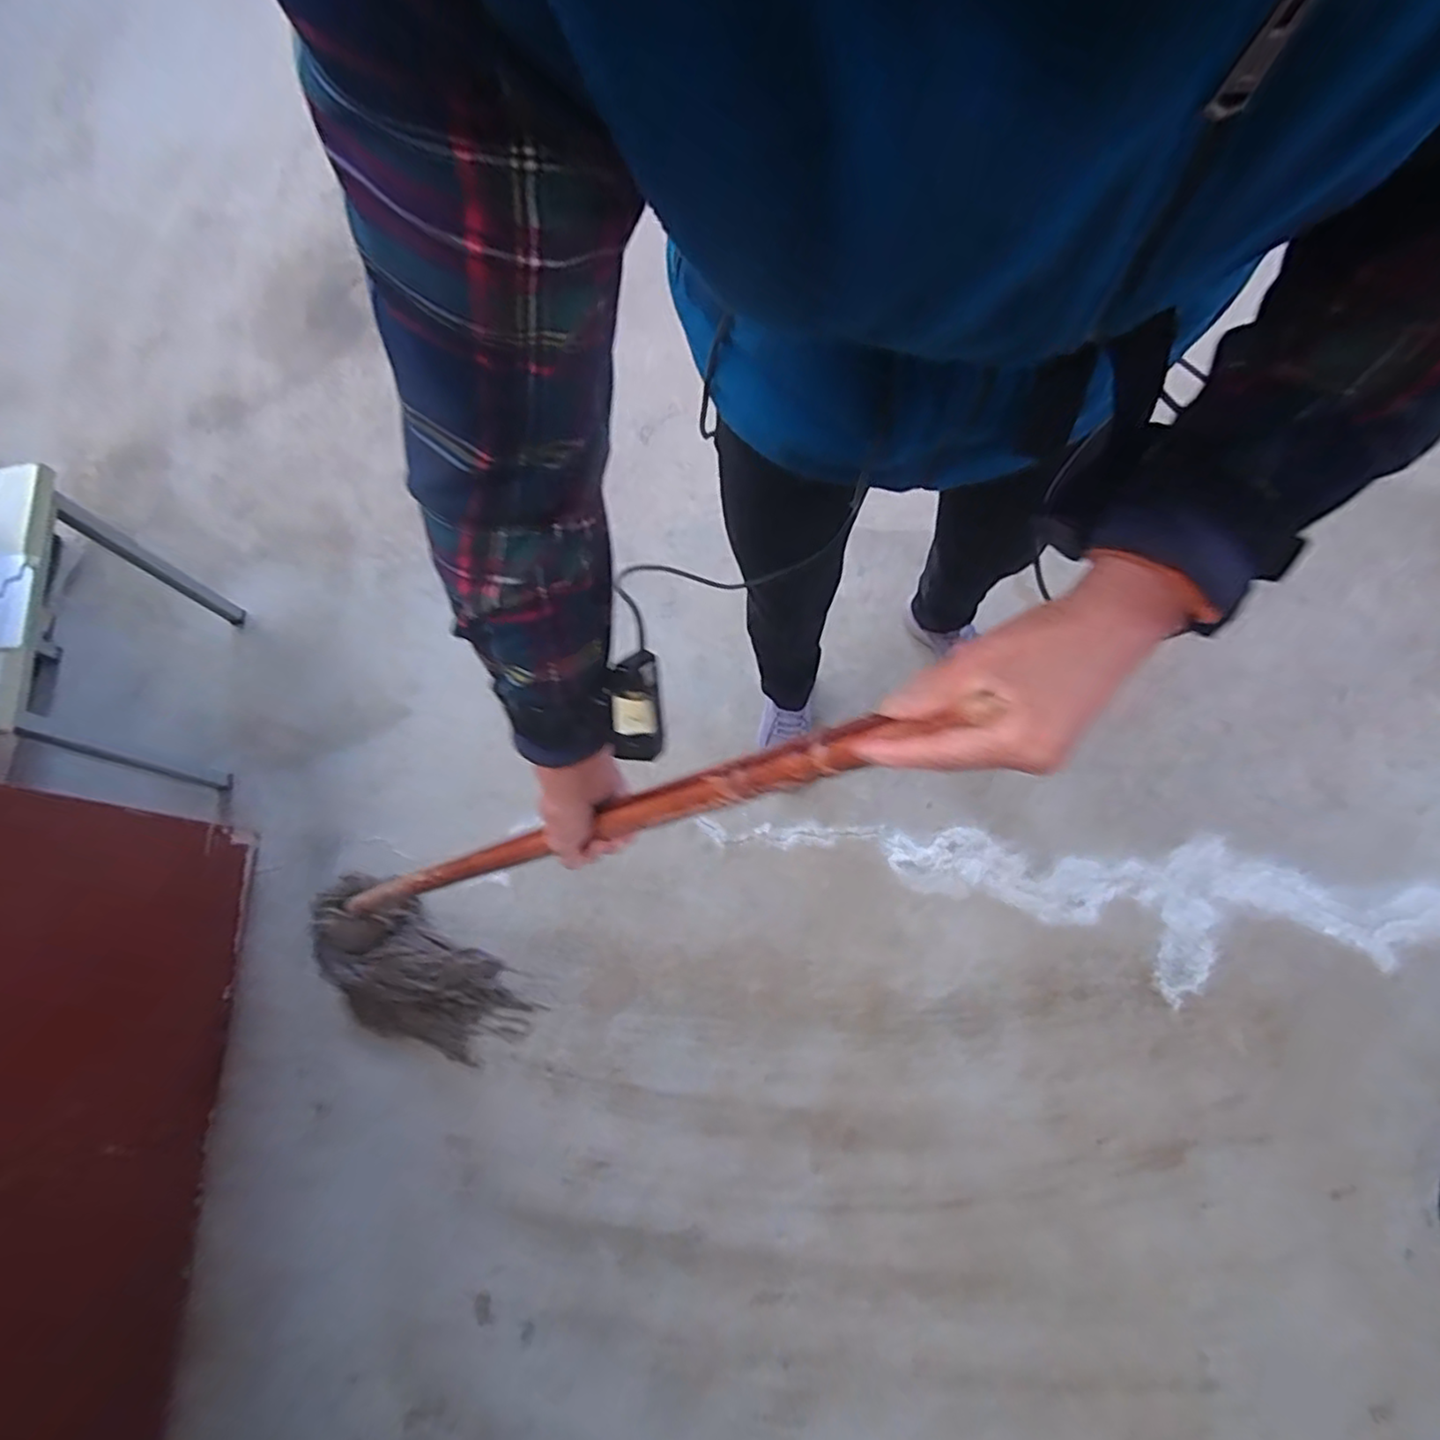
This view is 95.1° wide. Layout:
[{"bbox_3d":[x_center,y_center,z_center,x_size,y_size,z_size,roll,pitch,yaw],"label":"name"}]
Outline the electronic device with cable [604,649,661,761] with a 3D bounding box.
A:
[{"bbox_3d":[-0.056,-0.007,0.433,0.032,0.021,0.072,1,112,1],"label":"electronic device with cable"}]

